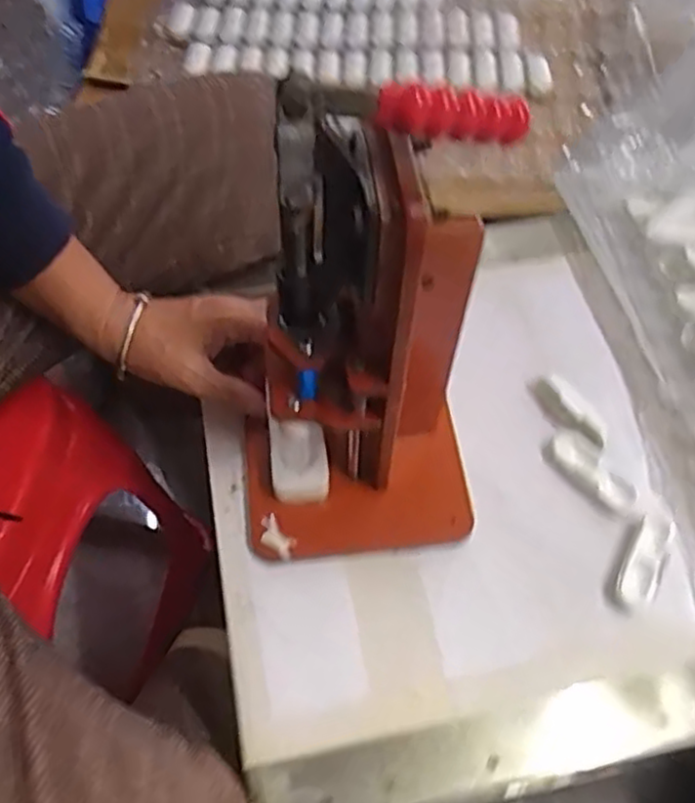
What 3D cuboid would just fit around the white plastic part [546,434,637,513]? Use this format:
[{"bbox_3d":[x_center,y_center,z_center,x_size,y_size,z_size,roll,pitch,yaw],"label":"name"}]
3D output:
[{"bbox_3d":[0.162,0.046,0.482,0.023,0.011,0.065,-35,64,-22],"label":"white plastic part"}]

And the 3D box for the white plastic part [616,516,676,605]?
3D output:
[{"bbox_3d":[0.185,0.096,0.447,0.023,0.009,0.062,26,60,15],"label":"white plastic part"}]

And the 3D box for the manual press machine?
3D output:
[{"bbox_3d":[0.004,-0.018,0.384,0.134,0.303,0.100,7,52,5],"label":"manual press machine"}]

